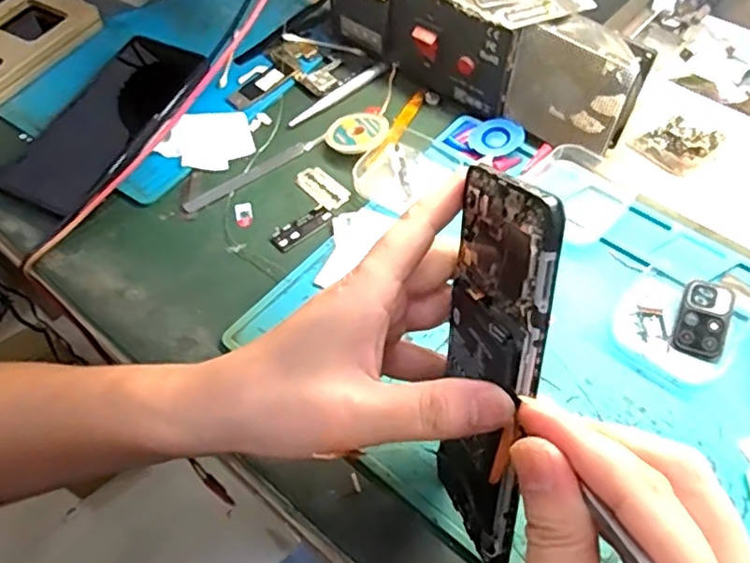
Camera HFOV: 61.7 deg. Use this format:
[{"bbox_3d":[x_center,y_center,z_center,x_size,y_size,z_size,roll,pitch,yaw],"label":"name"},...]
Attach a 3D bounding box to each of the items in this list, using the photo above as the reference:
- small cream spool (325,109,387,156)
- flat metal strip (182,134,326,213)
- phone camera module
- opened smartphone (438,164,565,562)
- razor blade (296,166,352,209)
[{"bbox_3d":[-0.012,-0.110,0.465,0.048,0.012,0.042,-37,62,-19],"label":"small cream spool"},{"bbox_3d":[-0.087,-0.080,0.458,0.115,0.004,0.013,-33,61,-17],"label":"flat metal strip"},{"bbox_3d":[0.190,0.022,0.363,0.026,0.004,0.046,16,76,21],"label":"phone camera module"},{"bbox_3d":[0.044,0.036,0.263,0.015,0.161,0.072,-4,24,-16],"label":"opened smartphone"},{"bbox_3d":[-0.036,-0.066,0.446,0.022,0.004,0.044,-37,59,-23],"label":"razor blade"}]

